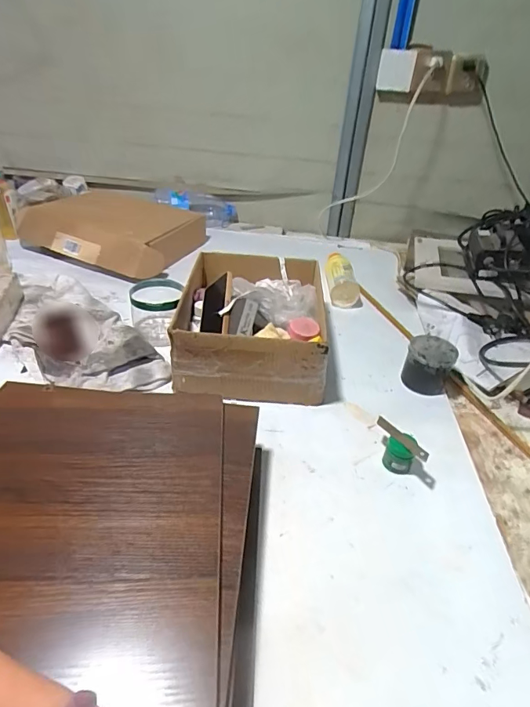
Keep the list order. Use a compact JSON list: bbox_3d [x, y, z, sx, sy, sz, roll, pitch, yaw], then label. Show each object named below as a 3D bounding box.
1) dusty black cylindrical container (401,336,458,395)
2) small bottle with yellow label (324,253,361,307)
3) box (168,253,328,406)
[{"bbox_3d":[0.304,0.021,0.821,0.087,0.071,0.088,19,37,19],"label":"dusty black cylindrical container"},{"bbox_3d":[0.181,-0.174,1.055,0.086,0.062,0.170,6,35,1],"label":"small bottle with yellow label"},{"bbox_3d":[-0.023,-0.065,0.831,0.250,0.118,0.320,5,35,-2],"label":"box"}]

